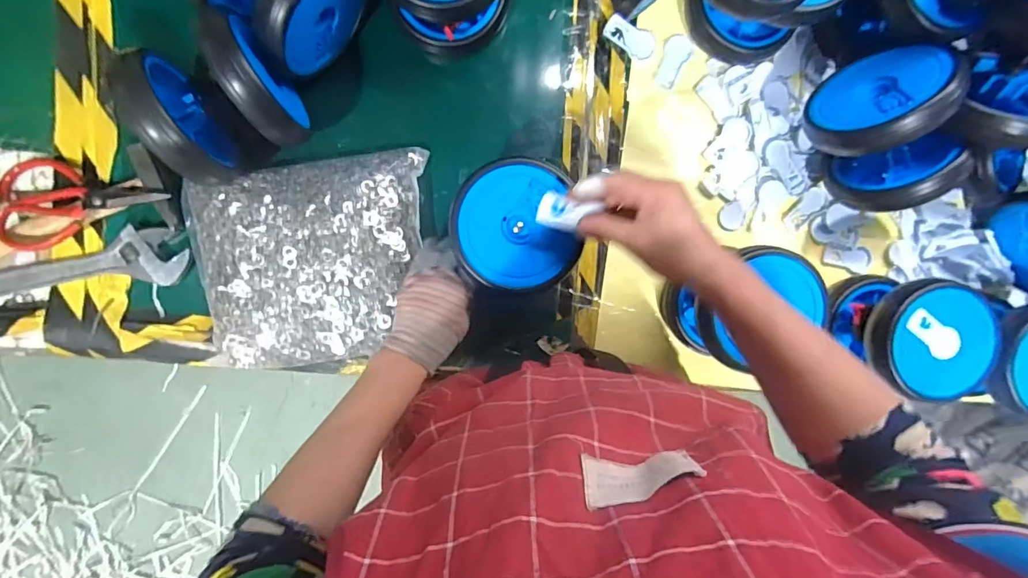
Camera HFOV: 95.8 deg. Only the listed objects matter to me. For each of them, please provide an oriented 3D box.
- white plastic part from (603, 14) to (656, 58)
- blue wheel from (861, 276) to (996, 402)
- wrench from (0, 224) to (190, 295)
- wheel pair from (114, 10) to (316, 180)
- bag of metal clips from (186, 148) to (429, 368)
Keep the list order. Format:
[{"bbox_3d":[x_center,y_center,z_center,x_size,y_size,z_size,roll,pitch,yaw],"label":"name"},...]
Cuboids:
[{"bbox_3d":[0.138,-0.298,0.549,0.061,0.006,0.031,25,93,-6],"label":"white plastic part"},{"bbox_3d":[0.455,0.055,0.503,0.126,0.033,0.124,0,95,-4],"label":"blue wheel"},{"bbox_3d":[-0.519,-0.026,0.529,0.273,0.015,0.064,-5,96,-3],"label":"wrench"},{"bbox_3d":[-0.289,-0.185,0.466,0.119,0.132,0.113,-27,96,-1],"label":"wheel pair"},{"bbox_3d":[-0.224,-0.030,0.524,0.251,0.055,0.224,-8,96,-3],"label":"bag of metal clips"}]

